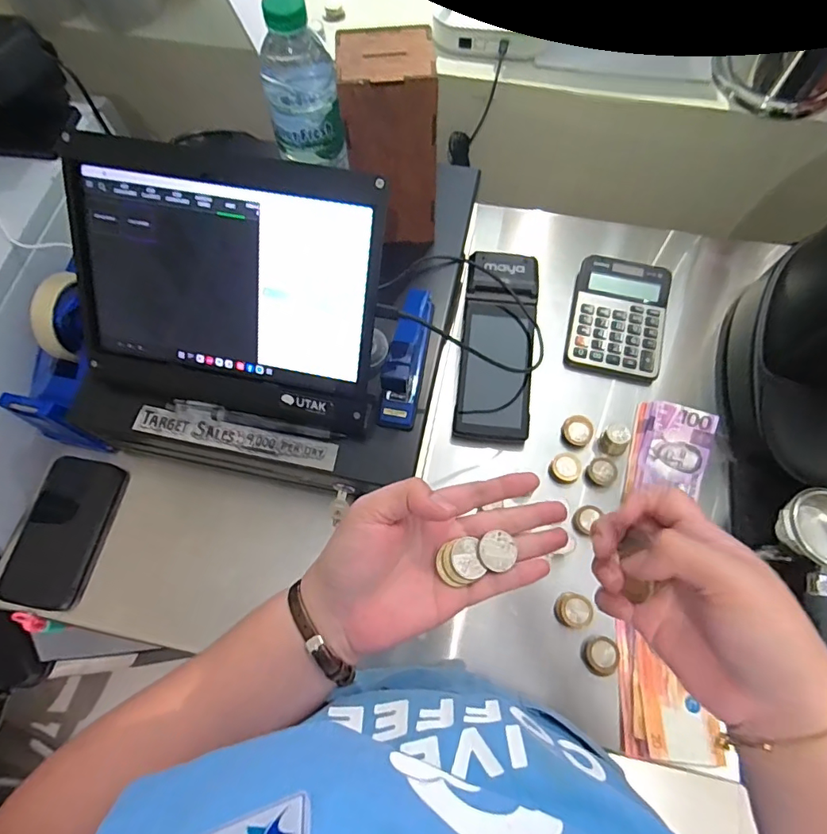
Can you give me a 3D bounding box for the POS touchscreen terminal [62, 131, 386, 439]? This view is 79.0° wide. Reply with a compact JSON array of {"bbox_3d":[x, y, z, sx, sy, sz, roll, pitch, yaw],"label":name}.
[{"bbox_3d":[-0.155,-0.105,0.422,0.262,0.143,0.165,13,70,7],"label":"POS touchscreen terminal"}]

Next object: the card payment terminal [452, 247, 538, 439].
[{"bbox_3d":[0.094,-0.080,0.561,0.083,0.051,0.217,6,69,4],"label":"card payment terminal"}]

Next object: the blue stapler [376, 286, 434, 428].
[{"bbox_3d":[-0.004,-0.058,0.456,0.031,0.057,0.133,10,69,6],"label":"blue stapler"}]

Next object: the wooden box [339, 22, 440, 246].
[{"bbox_3d":[-0.021,-0.242,0.450,0.082,0.155,0.071,1,69,2],"label":"wooden box"}]

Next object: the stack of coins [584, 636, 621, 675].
[{"bbox_3d":[0.172,0.217,0.457,0.031,0.007,0.029,-27,70,-8],"label":"stack of coins"}]

